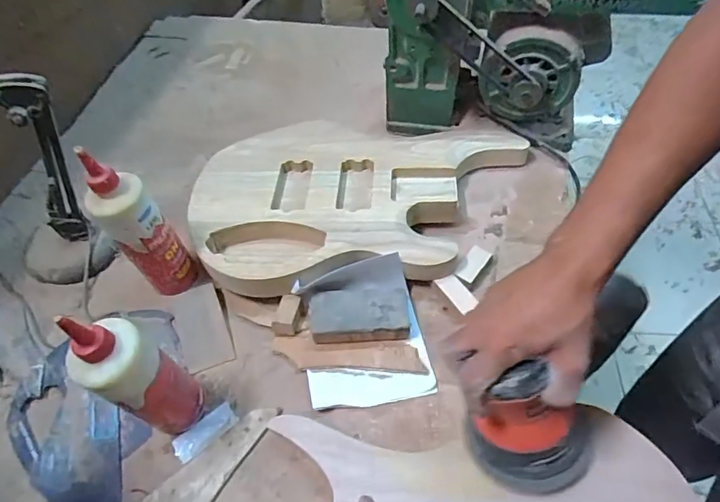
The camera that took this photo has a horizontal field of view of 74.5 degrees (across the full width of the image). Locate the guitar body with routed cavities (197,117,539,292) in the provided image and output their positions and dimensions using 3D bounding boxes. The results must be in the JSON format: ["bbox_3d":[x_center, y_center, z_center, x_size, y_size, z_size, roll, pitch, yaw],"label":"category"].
[{"bbox_3d":[0.009,-0.092,0.700,0.496,0.038,0.310,-7,55,-1],"label":"guitar body with routed cavities"}]

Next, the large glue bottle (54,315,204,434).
[{"bbox_3d":[-0.215,0.132,0.472,0.054,0.213,0.067,29,62,22],"label":"large glue bottle"}]

